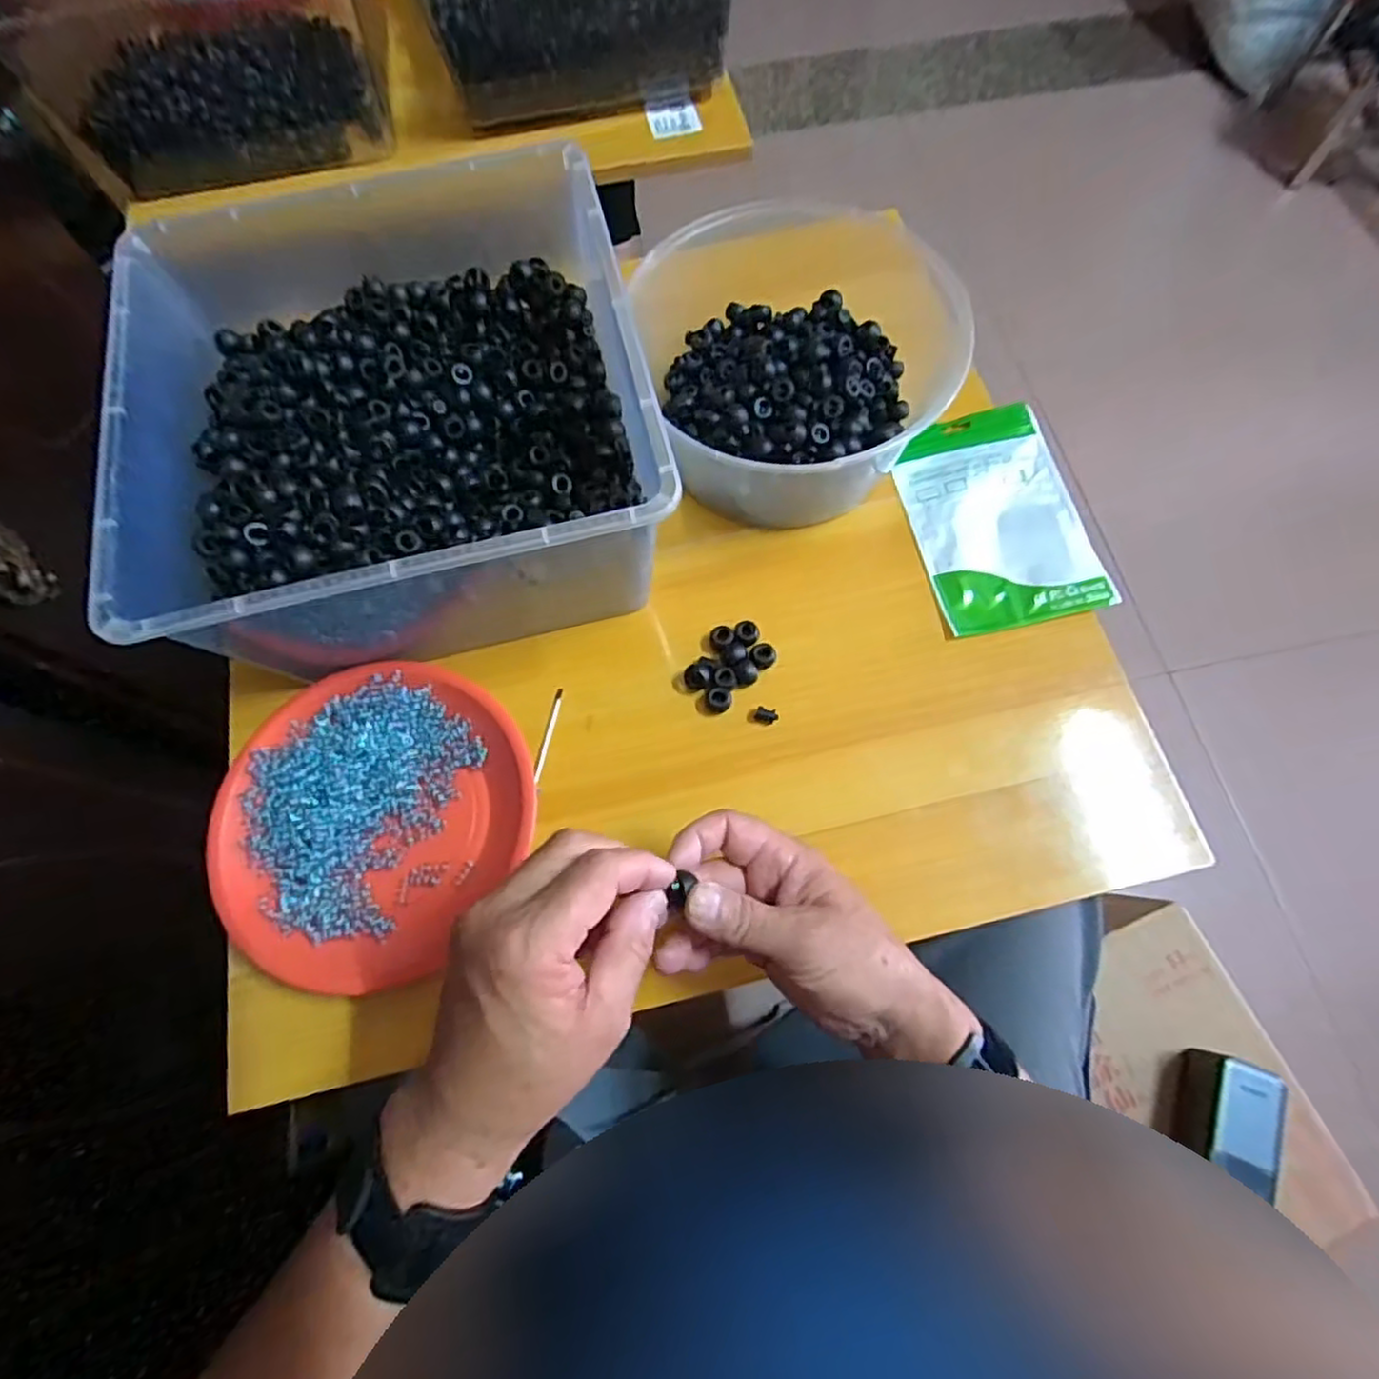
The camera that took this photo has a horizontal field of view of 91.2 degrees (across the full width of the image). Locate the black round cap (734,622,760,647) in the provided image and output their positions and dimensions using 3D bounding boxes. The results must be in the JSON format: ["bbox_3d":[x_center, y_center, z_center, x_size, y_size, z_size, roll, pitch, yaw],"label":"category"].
[{"bbox_3d":[0.040,-0.039,0.467,0.017,0.006,0.017,-1,70,2],"label":"black round cap"}]

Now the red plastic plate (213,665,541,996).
[{"bbox_3d":[-0.202,0.078,0.436,0.184,0.033,0.194,-1,70,2],"label":"red plastic plate"}]

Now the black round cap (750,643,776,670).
[{"bbox_3d":[0.050,-0.023,0.461,0.018,0.009,0.016,-23,71,-6],"label":"black round cap"}]

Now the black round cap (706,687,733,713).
[{"bbox_3d":[0.020,0.008,0.461,0.017,0.015,0.015,0,70,2],"label":"black round cap"}]

